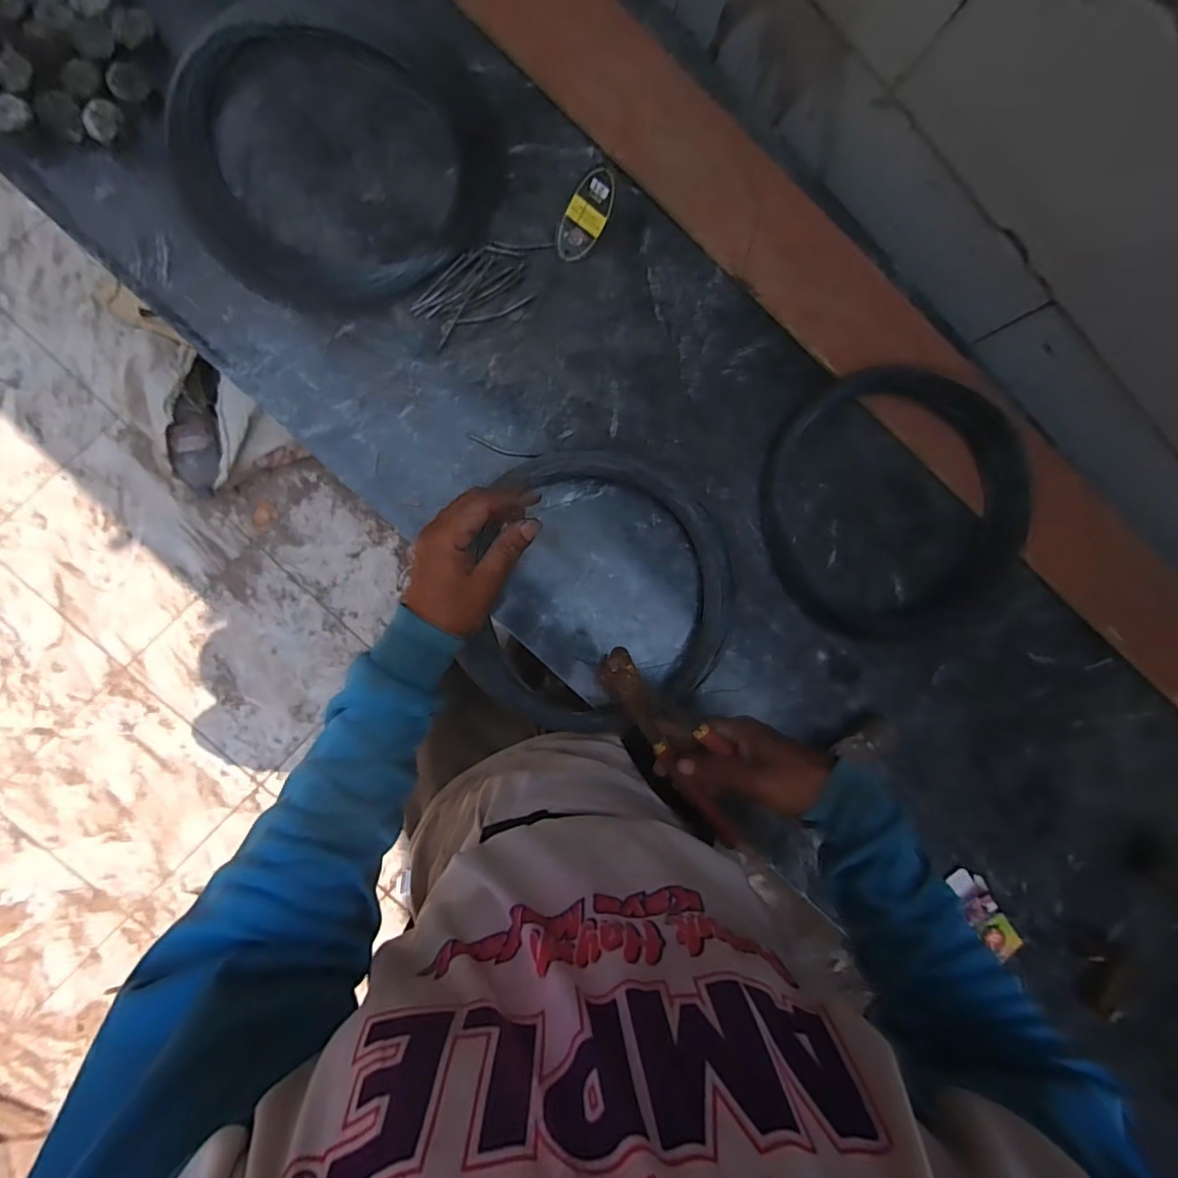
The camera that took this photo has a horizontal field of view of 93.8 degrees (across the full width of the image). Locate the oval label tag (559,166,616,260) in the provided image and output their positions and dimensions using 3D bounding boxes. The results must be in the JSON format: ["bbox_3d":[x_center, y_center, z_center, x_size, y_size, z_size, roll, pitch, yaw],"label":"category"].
[{"bbox_3d":[-0.004,-0.383,0.566,0.041,0.010,0.085,29,132,-5],"label":"oval label tag"}]

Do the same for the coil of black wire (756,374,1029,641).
[{"bbox_3d":[0.351,-0.083,0.607,0.321,0.065,0.286,20,89,-6],"label":"coil of black wire"}]

